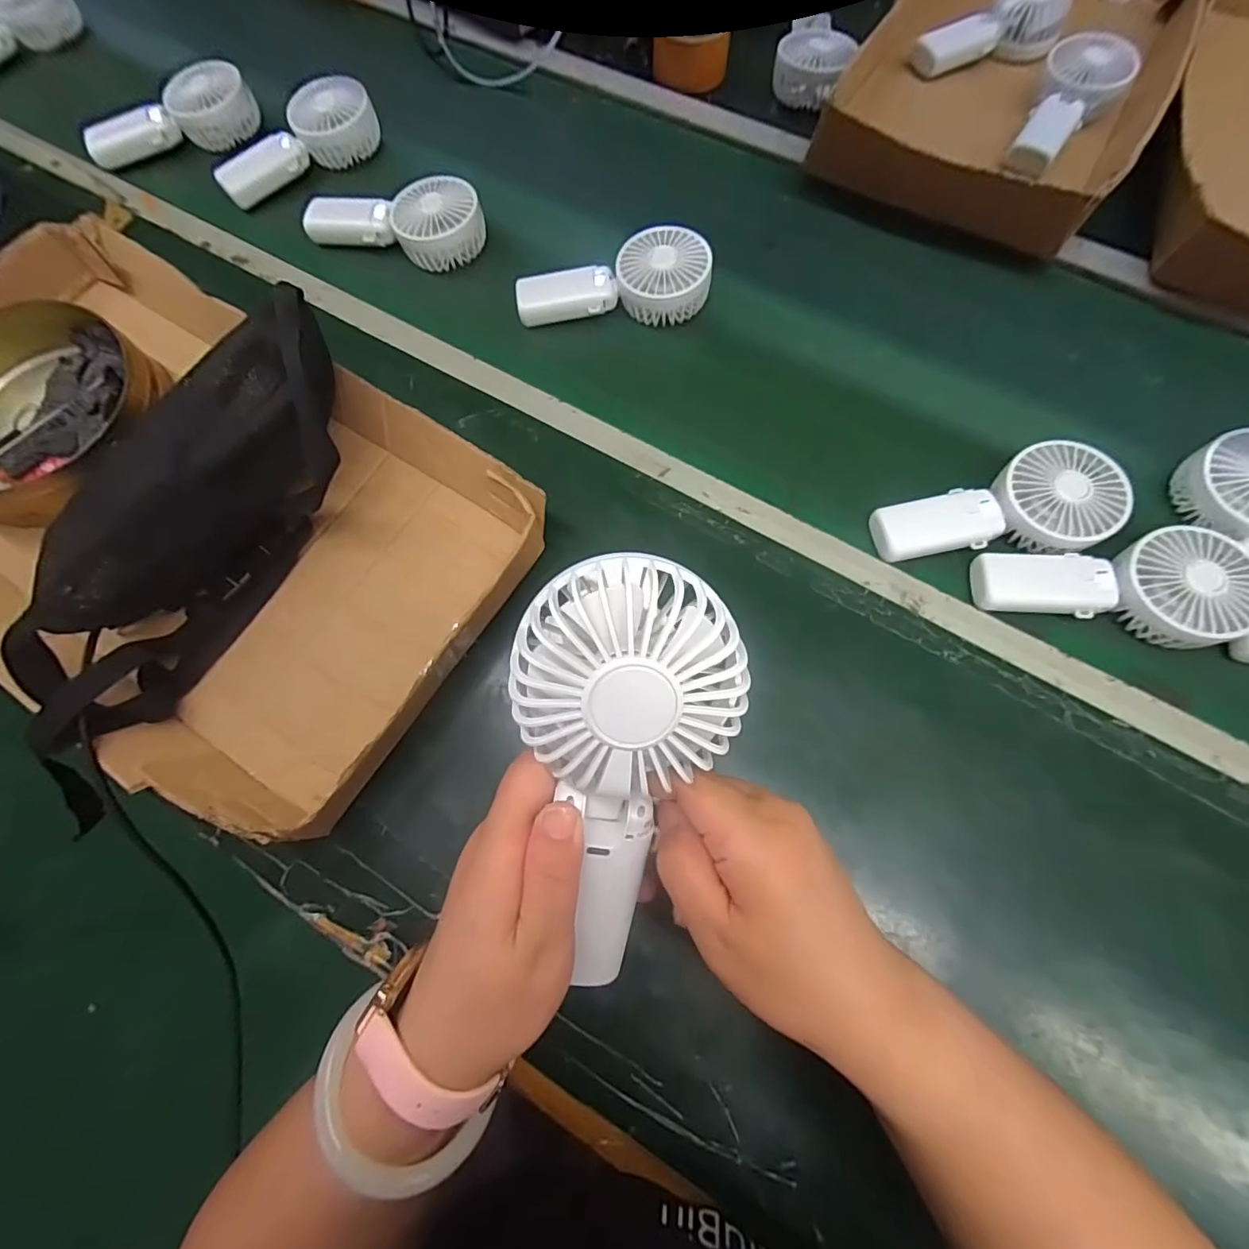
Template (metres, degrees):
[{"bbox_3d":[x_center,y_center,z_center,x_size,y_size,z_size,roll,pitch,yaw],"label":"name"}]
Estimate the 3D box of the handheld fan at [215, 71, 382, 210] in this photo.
[{"bbox_3d":[-0.364,-0.535,0.591,0.184,0.054,0.067,-42,75,-12],"label":"handheld fan"}]

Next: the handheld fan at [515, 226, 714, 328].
[{"bbox_3d":[-0.010,-0.334,0.516,0.180,0.047,0.075,2,71,2],"label":"handheld fan"}]

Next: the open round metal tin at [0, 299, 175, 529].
[{"bbox_3d":[-0.488,-0.183,0.441,0.195,0.044,0.189,0,71,1],"label":"open round metal tin"}]

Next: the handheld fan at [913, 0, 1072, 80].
[{"bbox_3d":[0.426,-0.694,0.627,0.177,0.051,0.076,-13,70,10],"label":"handheld fan"}]

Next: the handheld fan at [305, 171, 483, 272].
[{"bbox_3d":[-0.235,-0.418,0.550,0.178,0.053,0.067,15,72,6],"label":"handheld fan"}]

